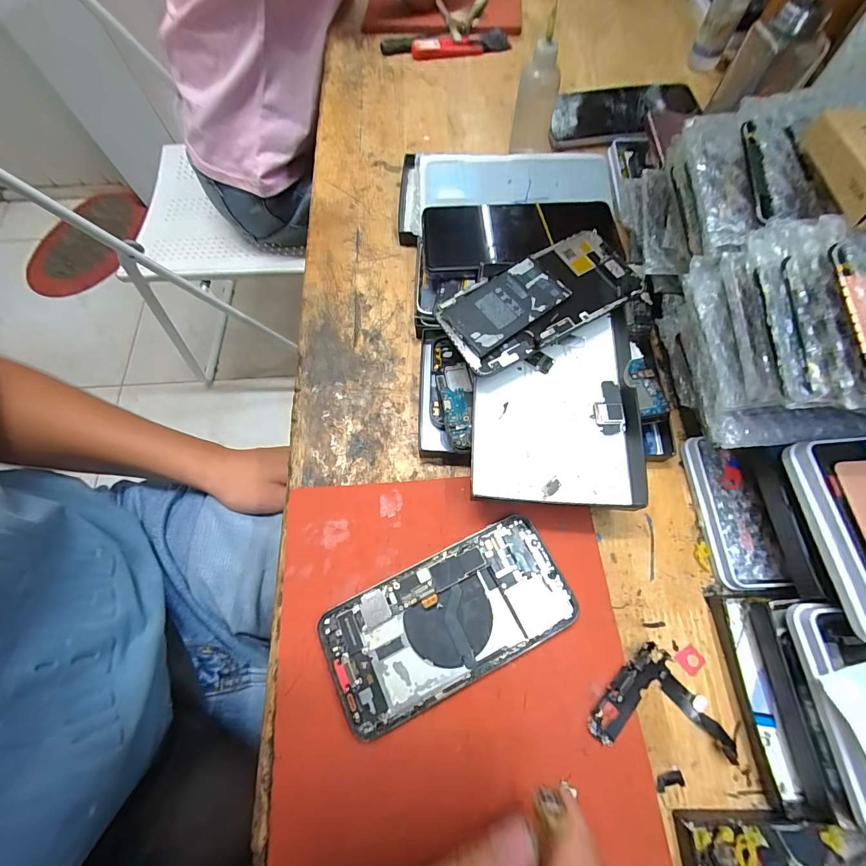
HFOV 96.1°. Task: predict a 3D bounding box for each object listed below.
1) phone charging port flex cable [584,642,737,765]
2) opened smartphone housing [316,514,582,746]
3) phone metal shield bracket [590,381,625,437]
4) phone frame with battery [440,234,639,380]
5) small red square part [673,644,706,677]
[{"bbox_3d":[0.127,0.151,0.223,0.077,0.011,0.049,5,68,3],"label":"phone charging port flex cable"},{"bbox_3d":[0.009,0.112,0.237,0.146,0.007,0.070,-24,70,-9],"label":"opened smartphone housing"},{"bbox_3d":[0.117,-0.016,0.262,0.019,0.005,0.037,2,68,2],"label":"phone metal shield bracket"},{"bbox_3d":[0.074,-0.094,0.273,0.136,0.010,0.067,-25,75,-8],"label":"phone frame with battery"},{"bbox_3d":[0.155,0.136,0.233,0.014,0.004,0.014,-38,72,-13],"label":"small red square part"}]

